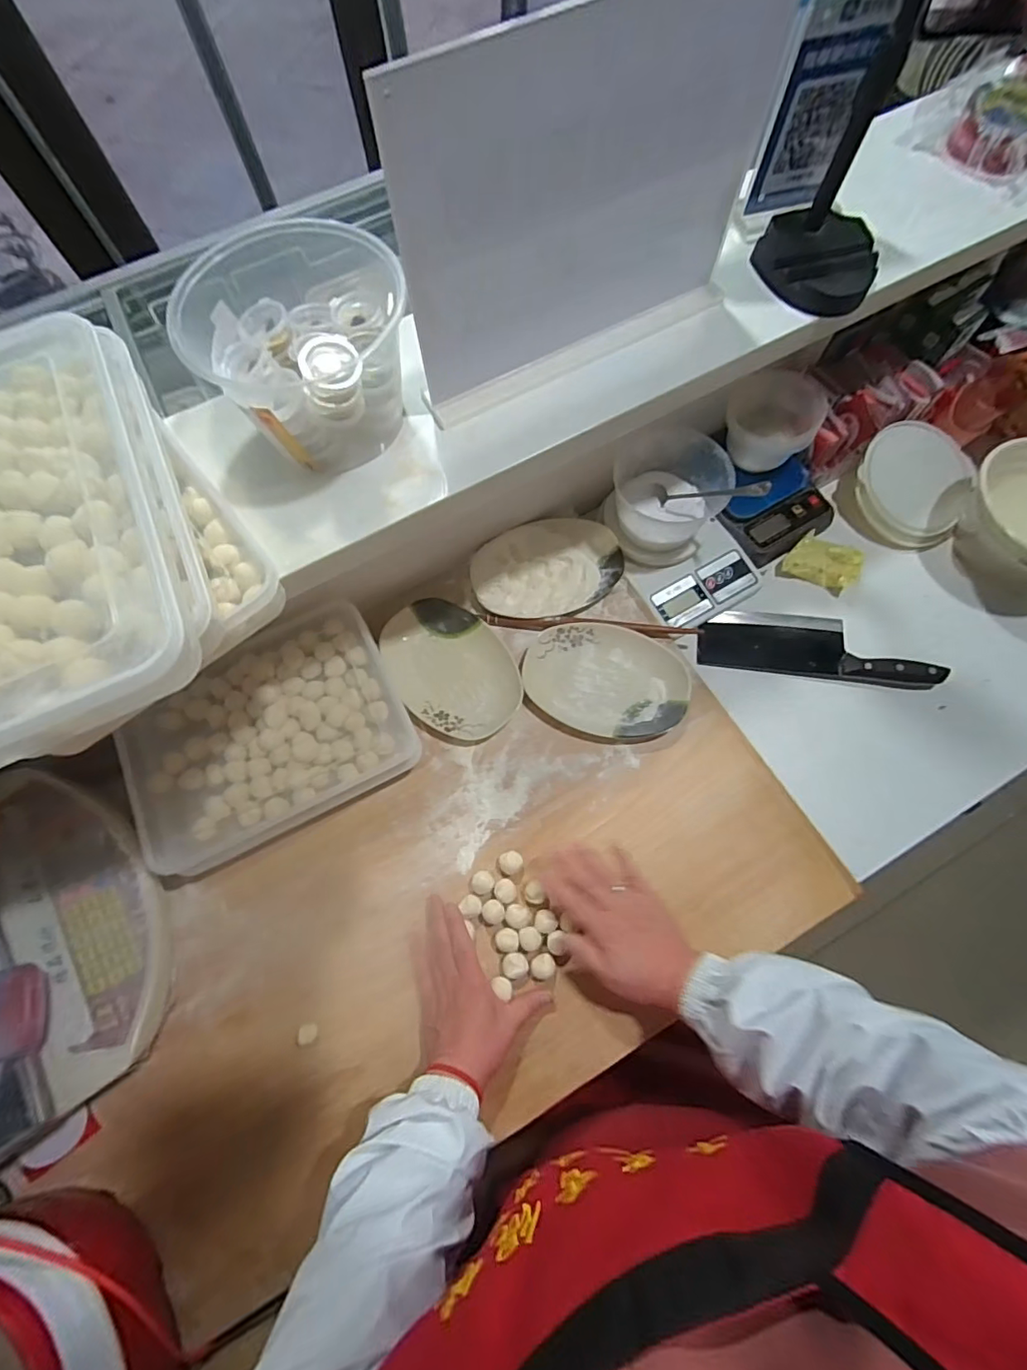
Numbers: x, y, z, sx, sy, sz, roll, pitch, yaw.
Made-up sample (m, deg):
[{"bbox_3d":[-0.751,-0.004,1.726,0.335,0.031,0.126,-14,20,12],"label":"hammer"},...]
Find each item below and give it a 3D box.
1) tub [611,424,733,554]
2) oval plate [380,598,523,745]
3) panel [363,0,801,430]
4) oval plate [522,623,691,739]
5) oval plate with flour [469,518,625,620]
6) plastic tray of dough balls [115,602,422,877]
[{"bbox_3d":[0.195,-0.248,0.693,0.135,0.098,0.120,-17,74,-4],"label":"tub"},{"bbox_3d":[-0.076,-0.022,0.663,0.140,0.017,0.192,-25,75,-6],"label":"oval plate"},{"bbox_3d":[0.059,-0.345,0.393,0.299,0.202,0.043,-28,75,-7],"label":"panel"},{"bbox_3d":[0.112,-0.008,0.653,0.194,0.022,0.138,9,74,4],"label":"oval plate"},{"bbox_3d":[0.044,-0.155,0.699,0.195,0.024,0.138,-13,74,-2],"label":"oval plate with flour"},{"bbox_3d":[-0.278,0.058,0.622,0.296,0.064,0.223,-27,75,-6],"label":"plastic tray of dough balls"}]

